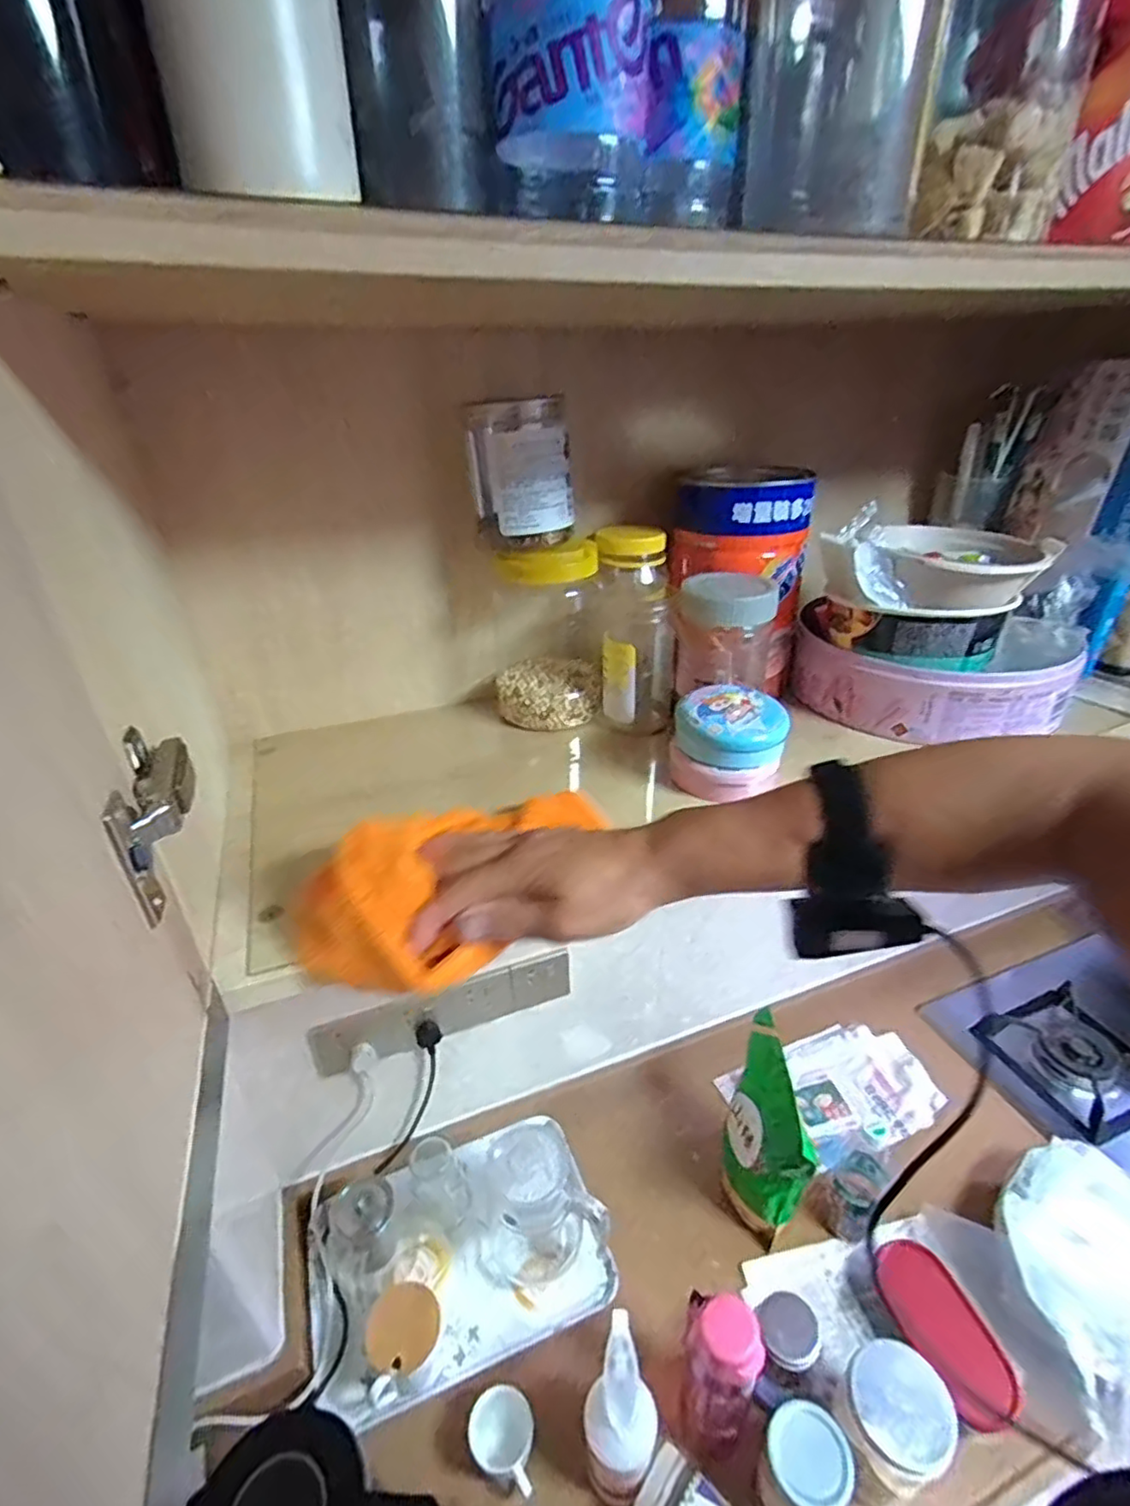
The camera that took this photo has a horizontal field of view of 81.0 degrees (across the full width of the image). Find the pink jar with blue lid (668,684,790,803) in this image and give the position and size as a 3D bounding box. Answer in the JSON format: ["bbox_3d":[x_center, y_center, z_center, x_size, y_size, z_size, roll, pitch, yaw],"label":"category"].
[{"bbox_3d":[0.128,-0.009,0.519,0.084,0.063,0.070,7,31,15],"label":"pink jar with blue lid"}]

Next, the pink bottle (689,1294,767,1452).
[{"bbox_3d":[0.162,0.668,0.696,0.067,0.253,0.071,-2,30,1],"label":"pink bottle"}]

